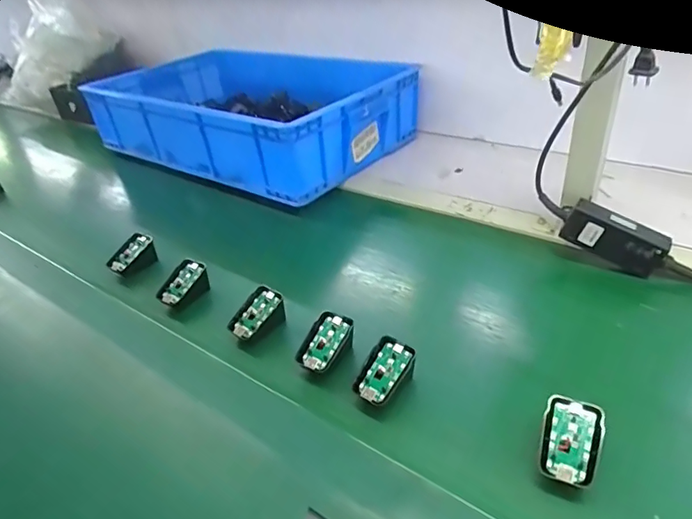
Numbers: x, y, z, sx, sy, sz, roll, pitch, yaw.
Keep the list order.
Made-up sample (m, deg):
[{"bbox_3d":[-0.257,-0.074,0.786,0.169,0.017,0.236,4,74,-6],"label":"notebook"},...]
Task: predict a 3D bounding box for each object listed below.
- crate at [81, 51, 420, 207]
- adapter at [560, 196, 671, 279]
[{"bbox_3d":[-0.218,-0.341,1.071,0.659,0.136,0.471,21,44,34],"label":"crate"},{"bbox_3d":[0.328,-0.026,0.600,0.112,0.052,0.029,31,48,18],"label":"adapter"}]

